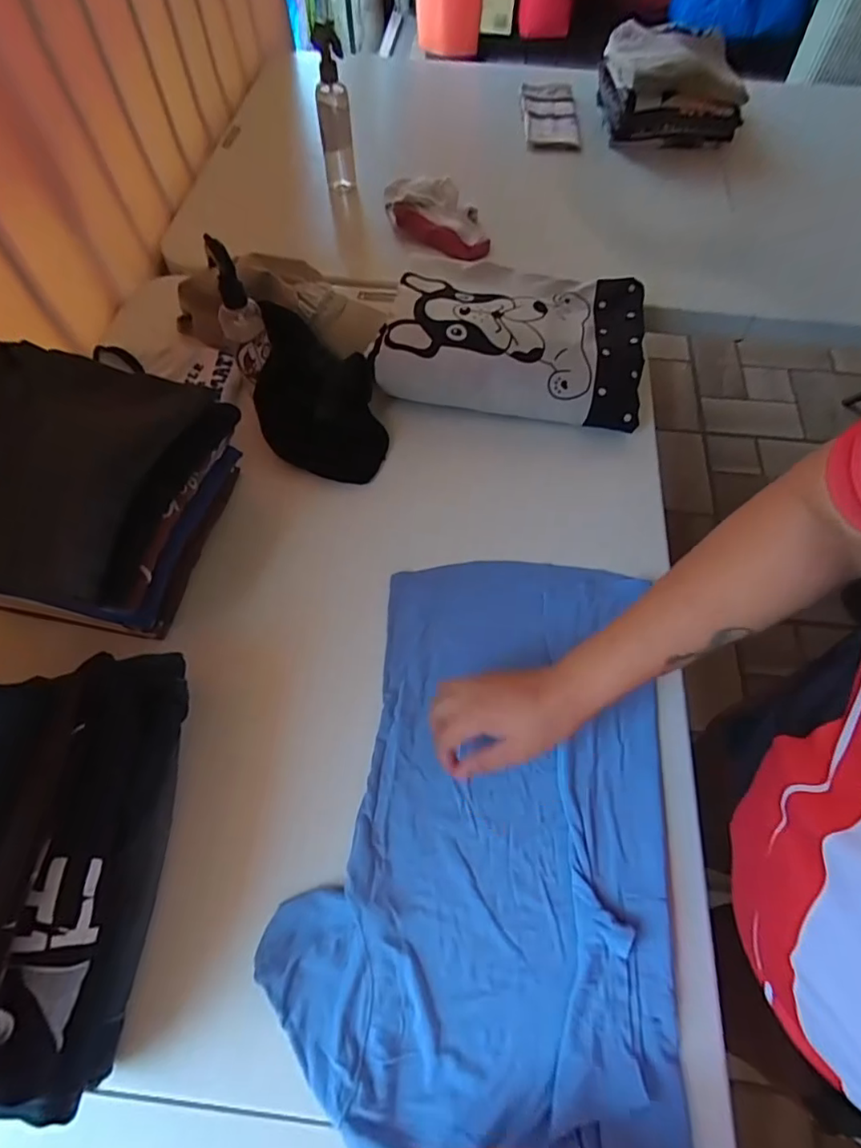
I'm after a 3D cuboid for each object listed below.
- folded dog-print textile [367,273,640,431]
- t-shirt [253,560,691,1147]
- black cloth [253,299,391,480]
[{"bbox_3d":[0.109,-0.305,0.696,0.306,0.071,0.208,10,62,5],"label":"folded dog-print textile"},{"bbox_3d":[0.051,0.200,0.489,0.297,0.030,0.474,6,62,4],"label":"t-shirt"},{"bbox_3d":[-0.136,-0.223,0.677,0.133,0.095,0.205,-10,62,-5],"label":"black cloth"}]

